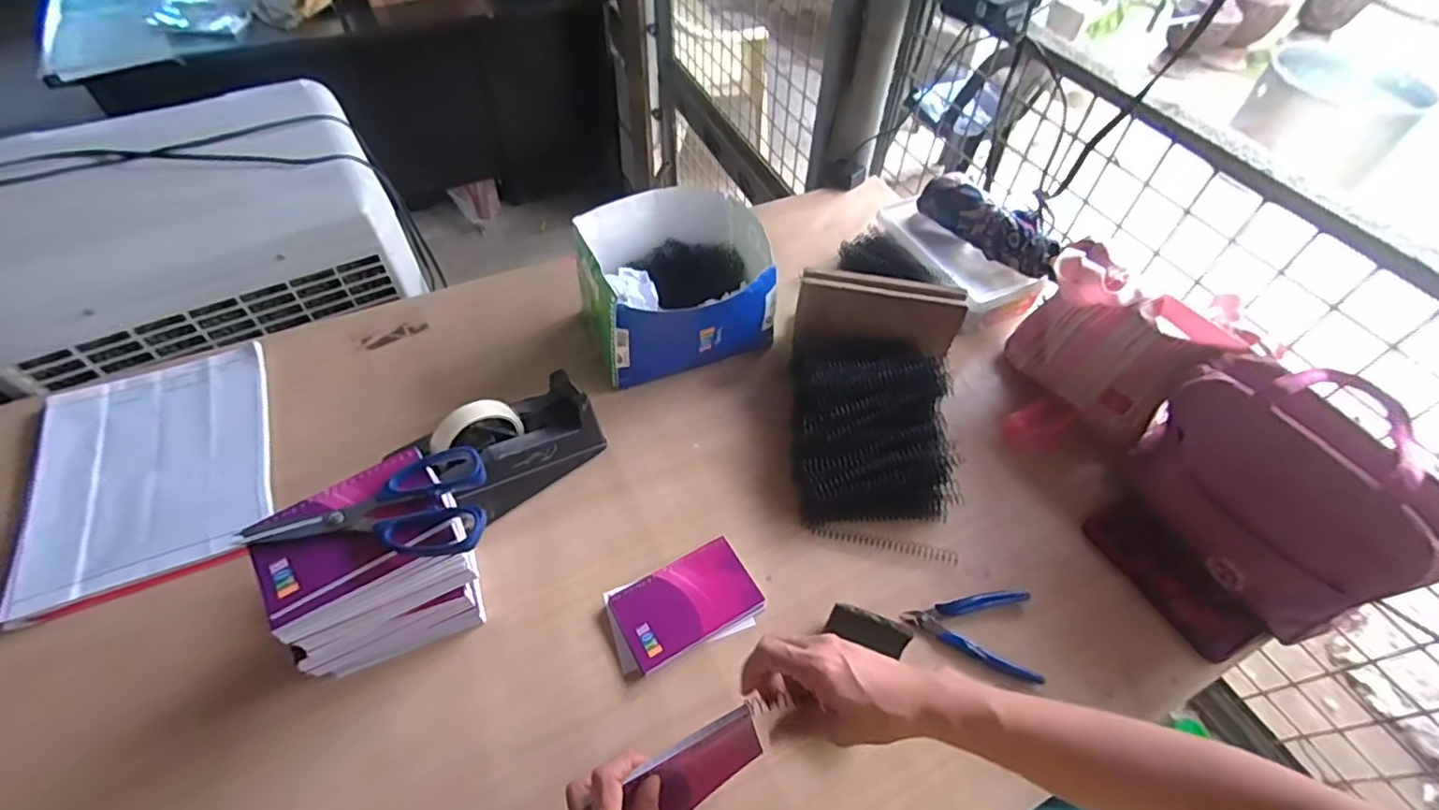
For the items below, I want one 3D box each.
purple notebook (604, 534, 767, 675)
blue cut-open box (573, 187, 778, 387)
[{"bbox_3d":[-0.034,0.189,0.583,0.139,0.017,0.084,-21,57,-17],"label":"purple notebook"},{"bbox_3d":[-0.055,-0.151,0.775,0.228,0.139,0.211,-21,57,-16],"label":"blue cut-open box"}]

